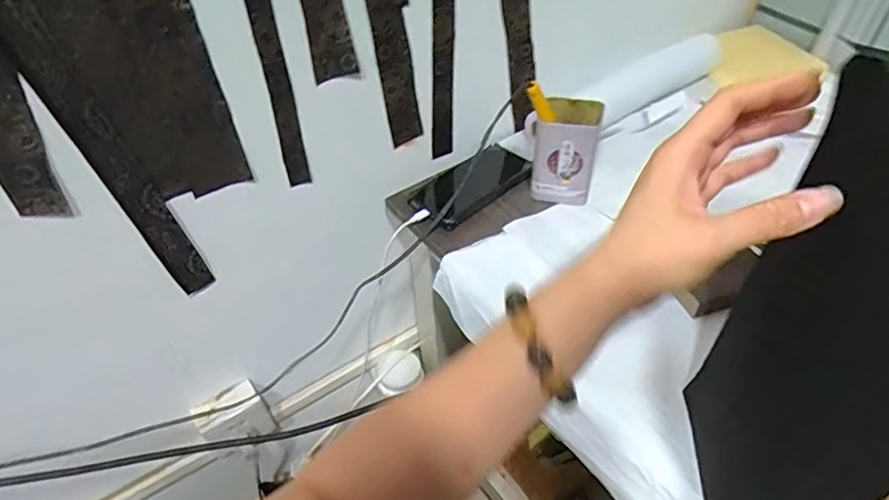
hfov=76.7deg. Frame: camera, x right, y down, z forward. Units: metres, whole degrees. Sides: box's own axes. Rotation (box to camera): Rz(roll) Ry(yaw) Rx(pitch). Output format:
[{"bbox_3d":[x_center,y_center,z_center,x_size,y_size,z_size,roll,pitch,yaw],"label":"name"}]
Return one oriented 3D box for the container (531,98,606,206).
[{"bbox_3d":[0.150,-0.120,0.694,0.077,0.109,0.071,9,46,12],"label":"container"}]

